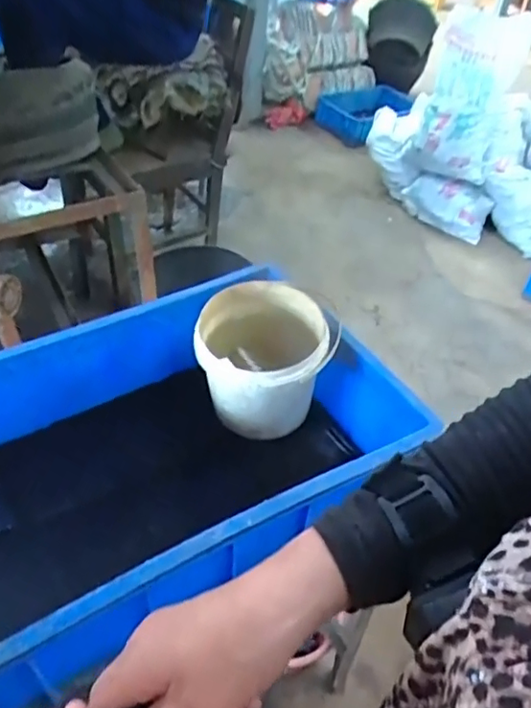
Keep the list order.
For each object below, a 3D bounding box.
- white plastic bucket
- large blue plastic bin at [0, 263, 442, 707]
[{"bbox_3d":[-0.002,0.018,0.721,0.163,0.143,0.152,4,44,-3],"label":"white plastic bucket"},{"bbox_3d":[-0.124,0.102,0.644,0.502,0.166,0.346,-22,51,-26],"label":"large blue plastic bin"}]

